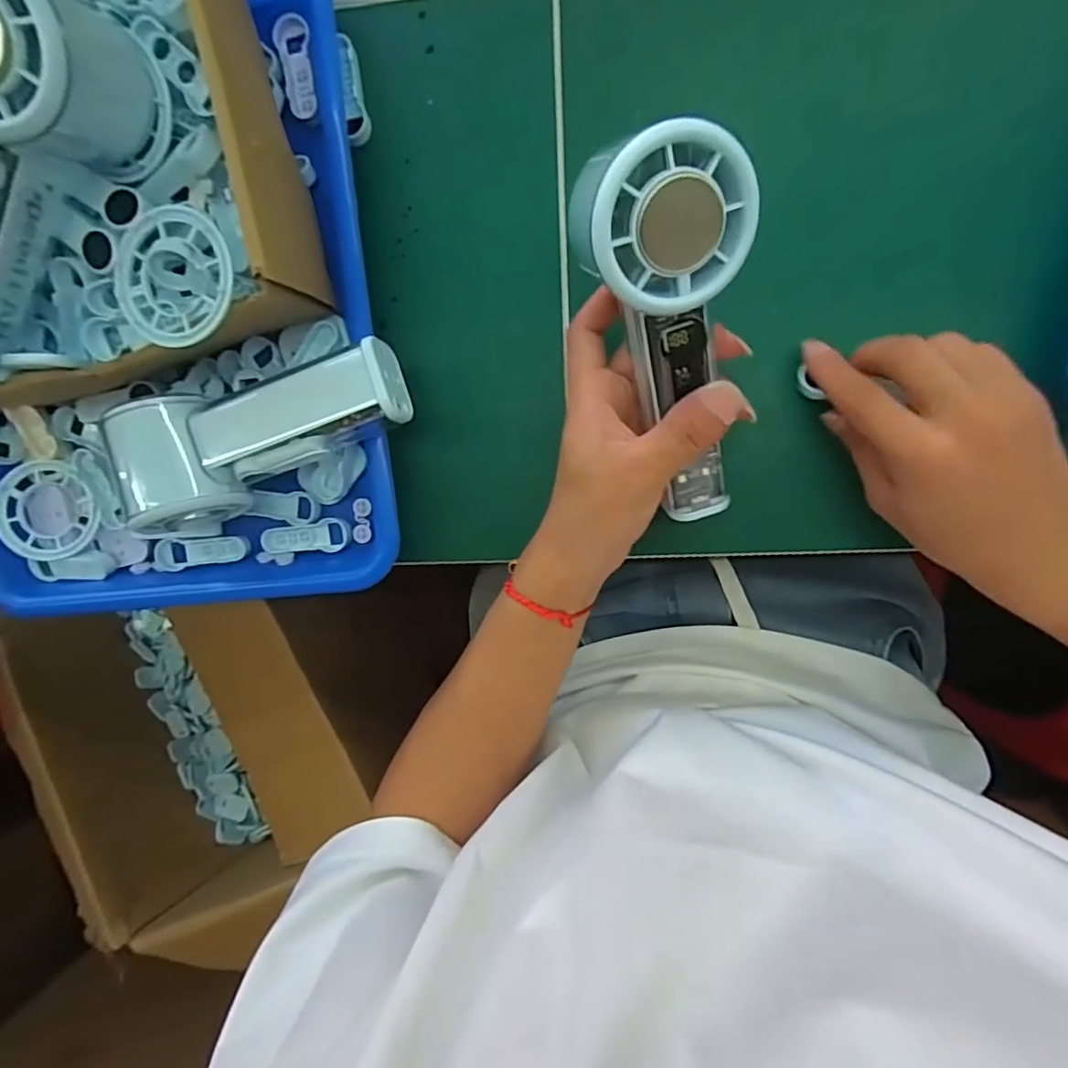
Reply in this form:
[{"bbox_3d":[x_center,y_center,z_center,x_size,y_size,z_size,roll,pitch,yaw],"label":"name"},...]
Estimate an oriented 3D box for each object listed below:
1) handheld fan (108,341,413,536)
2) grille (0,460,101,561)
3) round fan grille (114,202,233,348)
[{"bbox_3d":[-0.132,-0.047,0.293,0.146,0.053,0.064,-14,93,8],"label":"handheld fan"},{"bbox_3d":[-0.284,-0.014,0.334,0.053,0.008,0.057,-1,93,-12],"label":"grille"},{"bbox_3d":[-0.155,-0.111,0.245,0.052,0.007,0.057,1,95,7],"label":"round fan grille"}]

